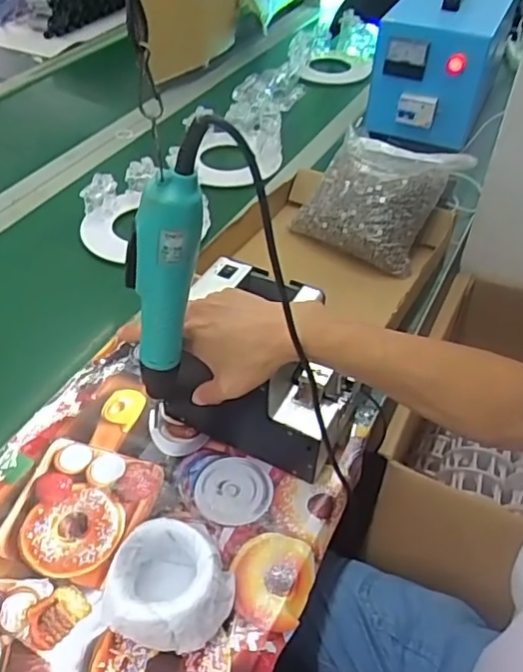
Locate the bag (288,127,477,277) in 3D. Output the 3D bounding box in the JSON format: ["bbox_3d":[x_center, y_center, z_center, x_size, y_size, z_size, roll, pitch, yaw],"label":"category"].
[{"bbox_3d":[0.176,-0.209,0.896,0.195,0.120,0.173,28,50,25],"label":"bag"}]

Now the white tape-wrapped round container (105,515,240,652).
[{"bbox_3d":[-0.075,0.215,0.495,0.093,0.064,0.093,0,44,0],"label":"white tape-wrapped round container"}]

